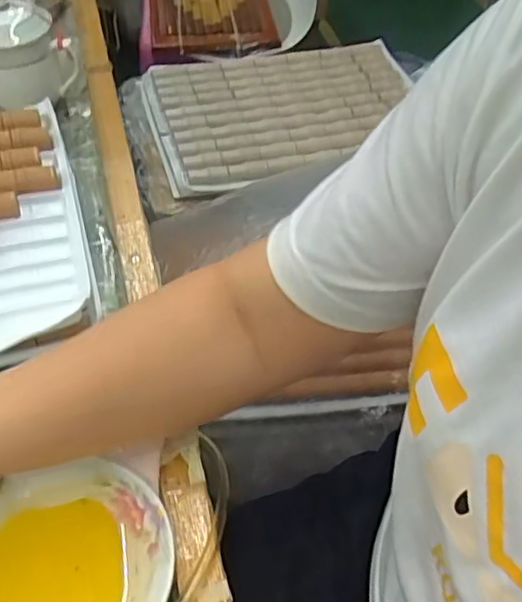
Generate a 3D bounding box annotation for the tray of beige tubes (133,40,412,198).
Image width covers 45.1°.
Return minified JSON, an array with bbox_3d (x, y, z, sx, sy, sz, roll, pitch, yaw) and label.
[{"bbox_3d":[0.042,-0.317,1.010,0.430,0.029,0.321,-13,53,-14],"label":"tray of beige tubes"}]

